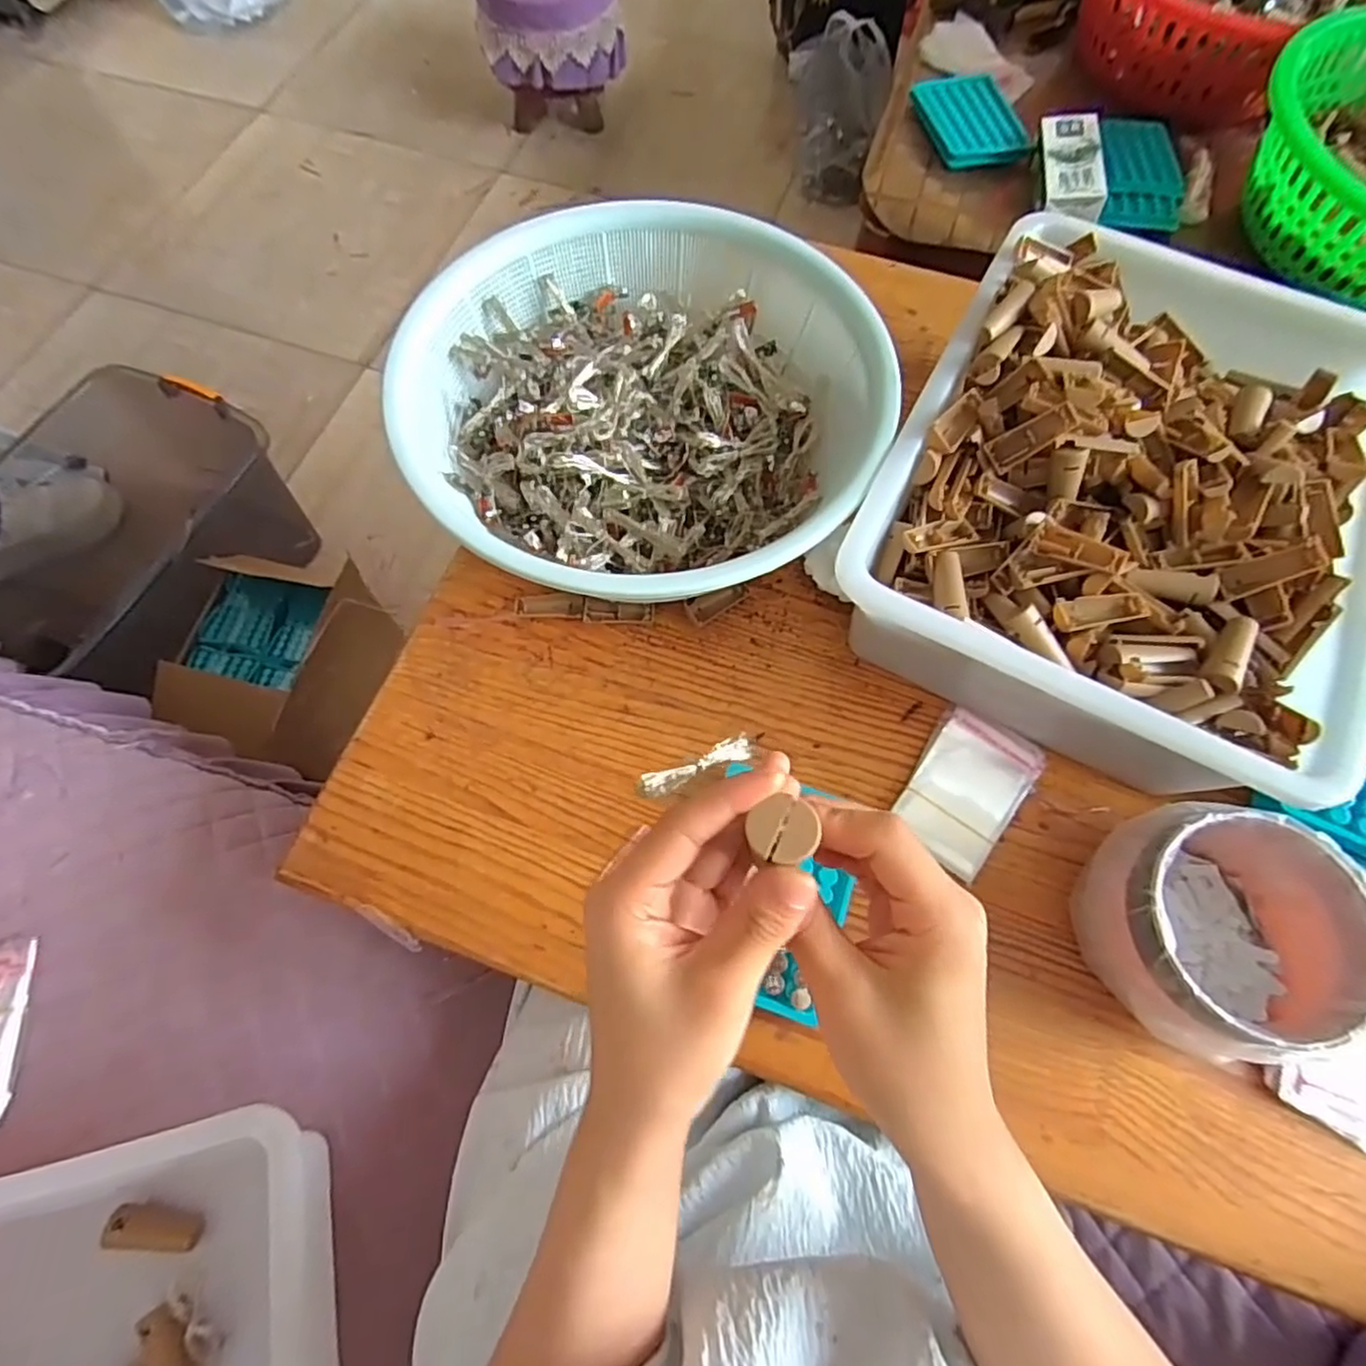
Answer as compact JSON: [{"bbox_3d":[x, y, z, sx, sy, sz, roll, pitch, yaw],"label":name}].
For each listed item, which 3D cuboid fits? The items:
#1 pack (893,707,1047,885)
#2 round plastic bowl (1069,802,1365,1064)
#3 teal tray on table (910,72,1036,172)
[{"bbox_3d":[0.189,0.069,0.455,0.068,0.012,0.104,35,71,12],"label":"pack"},{"bbox_3d":[0.296,0.134,0.388,0.118,0.088,0.116,1,68,-1],"label":"round plastic bowl"},{"bbox_3d":[0.312,-0.612,0.746,0.096,0.018,0.138,-11,69,-6],"label":"teal tray on table"}]

